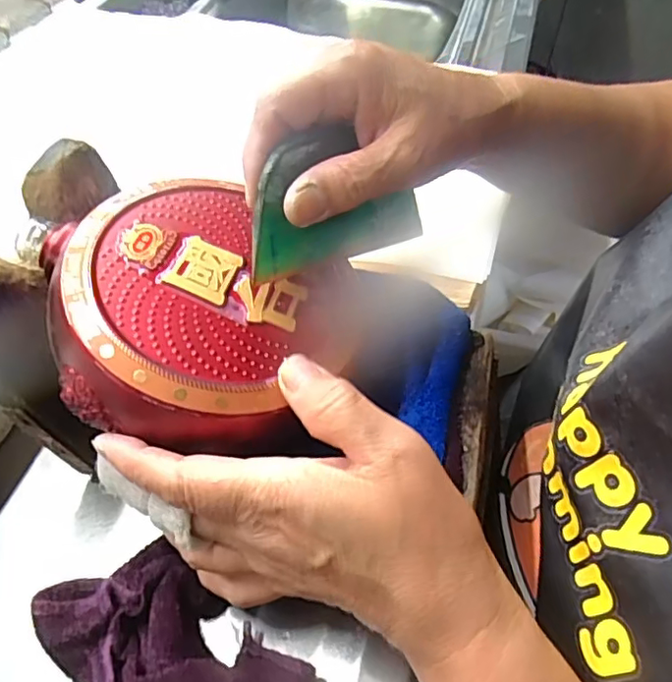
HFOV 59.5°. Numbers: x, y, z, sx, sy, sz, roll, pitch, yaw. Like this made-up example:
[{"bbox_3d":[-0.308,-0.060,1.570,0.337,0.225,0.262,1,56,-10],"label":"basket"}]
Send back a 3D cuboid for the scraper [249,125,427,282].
[{"bbox_3d":[0.002,-0.065,0.266,0.092,0.057,0.007,-19,31,-29],"label":"scraper"}]

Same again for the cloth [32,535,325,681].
[{"bbox_3d":[-0.071,0.134,0.252,0.122,0.037,0.070,30,60,24],"label":"cloth"}]

